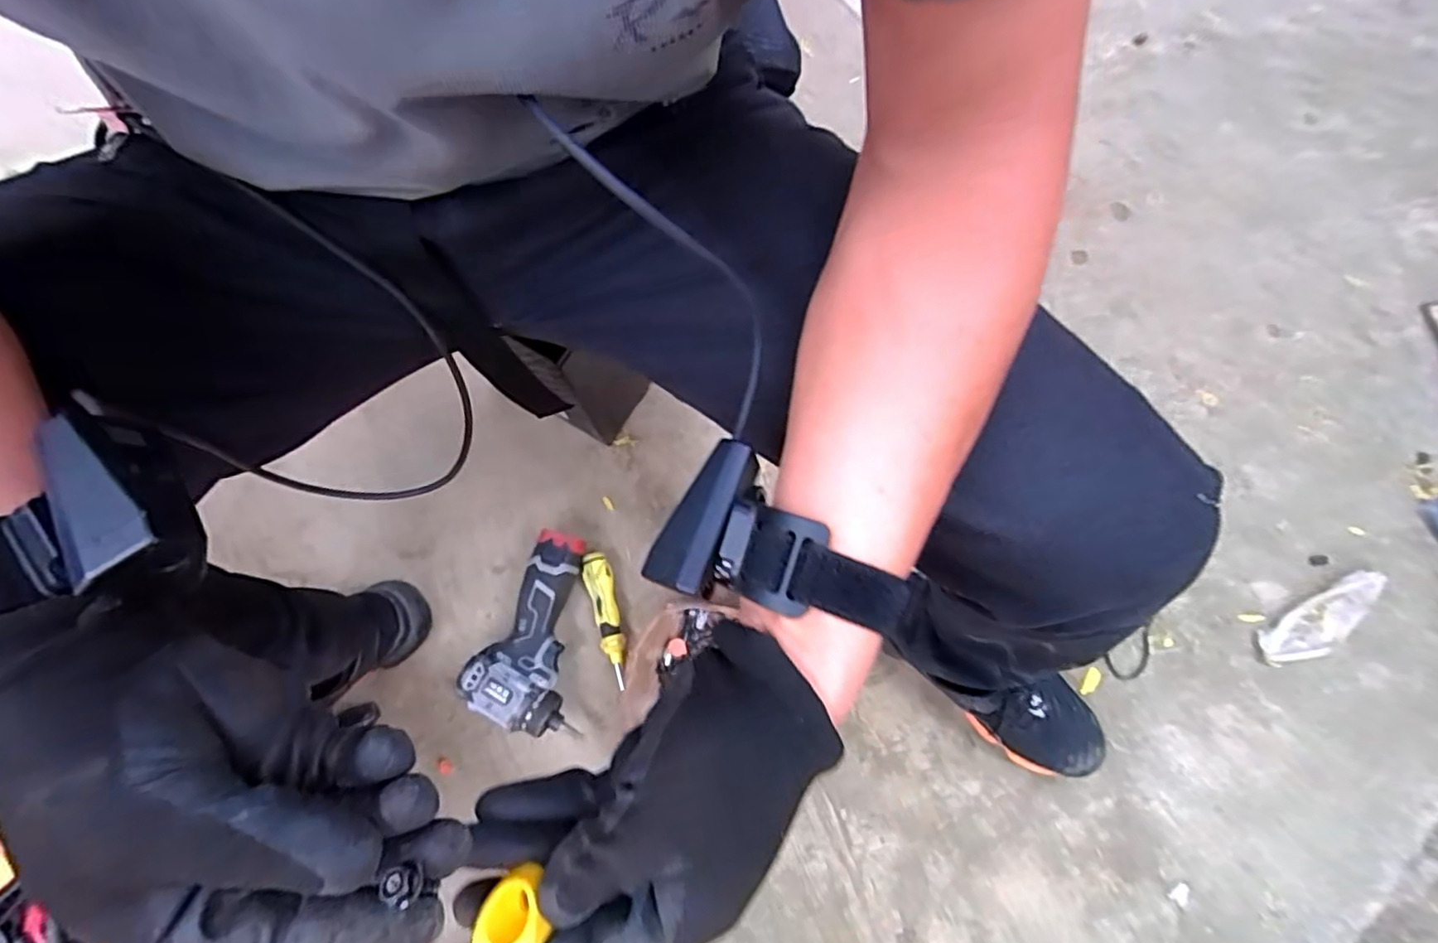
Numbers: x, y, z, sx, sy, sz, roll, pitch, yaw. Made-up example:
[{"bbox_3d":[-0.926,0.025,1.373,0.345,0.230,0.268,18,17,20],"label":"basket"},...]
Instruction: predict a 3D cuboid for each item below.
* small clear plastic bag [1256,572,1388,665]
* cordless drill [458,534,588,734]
[{"bbox_3d":[0.682,0.166,0.727,0.167,0.018,0.048,-31,79,-6],"label":"small clear plastic bag"},{"bbox_3d":[-0.208,0.173,0.698,0.111,0.059,0.202,0,77,0],"label":"cordless drill"}]

